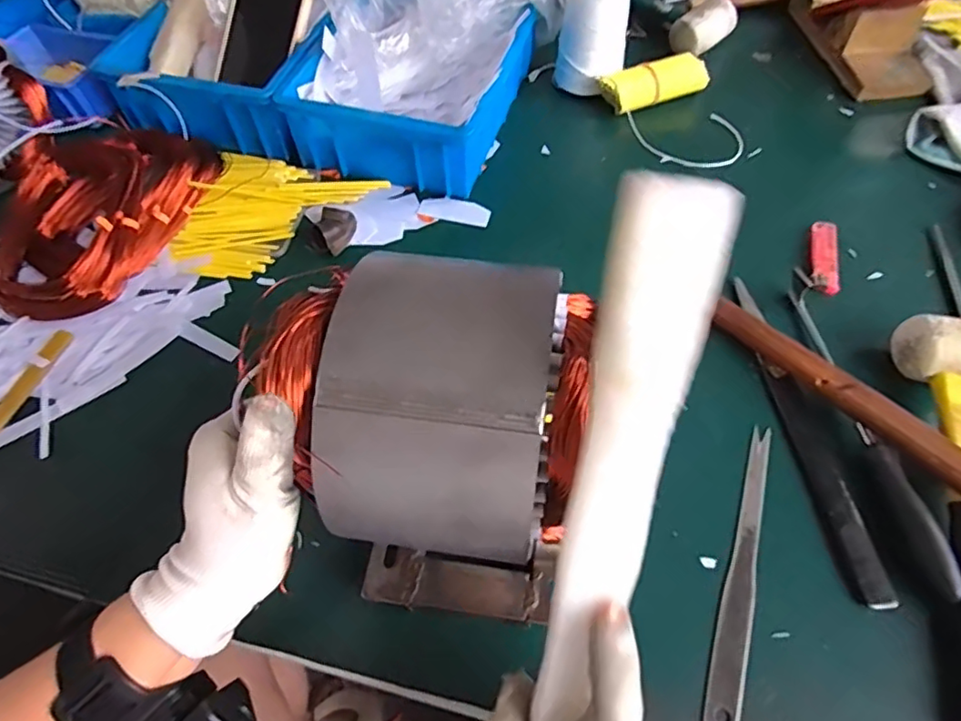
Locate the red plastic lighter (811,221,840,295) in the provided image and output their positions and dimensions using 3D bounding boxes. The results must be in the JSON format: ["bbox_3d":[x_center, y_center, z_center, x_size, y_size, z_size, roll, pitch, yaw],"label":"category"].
[{"bbox_3d":[0.309,-0.095,0.530,0.022,0.012,0.081,11,59,10],"label":"red plastic lighter"}]

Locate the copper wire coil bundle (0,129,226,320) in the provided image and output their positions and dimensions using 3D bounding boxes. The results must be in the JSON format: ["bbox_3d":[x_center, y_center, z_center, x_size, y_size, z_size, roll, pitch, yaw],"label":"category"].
[{"bbox_3d":[-0.357,-0.138,0.550,0.138,0.052,0.219,18,61,14],"label":"copper wire coil bundle"}]

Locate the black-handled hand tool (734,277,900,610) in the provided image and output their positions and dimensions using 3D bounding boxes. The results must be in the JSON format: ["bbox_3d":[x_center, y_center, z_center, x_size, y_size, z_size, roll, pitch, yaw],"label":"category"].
[{"bbox_3d":[0.236,0.043,0.437,0.024,0.012,0.261,-6,58,0],"label":"black-handled hand tool"}]

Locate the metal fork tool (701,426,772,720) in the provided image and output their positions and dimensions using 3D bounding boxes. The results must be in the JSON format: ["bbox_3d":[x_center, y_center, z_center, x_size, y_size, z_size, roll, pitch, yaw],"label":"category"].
[{"bbox_3d":[0.173,0.135,0.389,0.021,0.004,0.204,16,60,13],"label":"metal fork tool"}]

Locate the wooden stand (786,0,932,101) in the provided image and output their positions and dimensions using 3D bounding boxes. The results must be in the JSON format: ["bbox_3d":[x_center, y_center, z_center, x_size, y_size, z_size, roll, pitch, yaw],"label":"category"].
[{"bbox_3d":[0.444,-0.395,0.682,0.096,0.053,0.206,-5,58,1],"label":"wooden stand"}]

